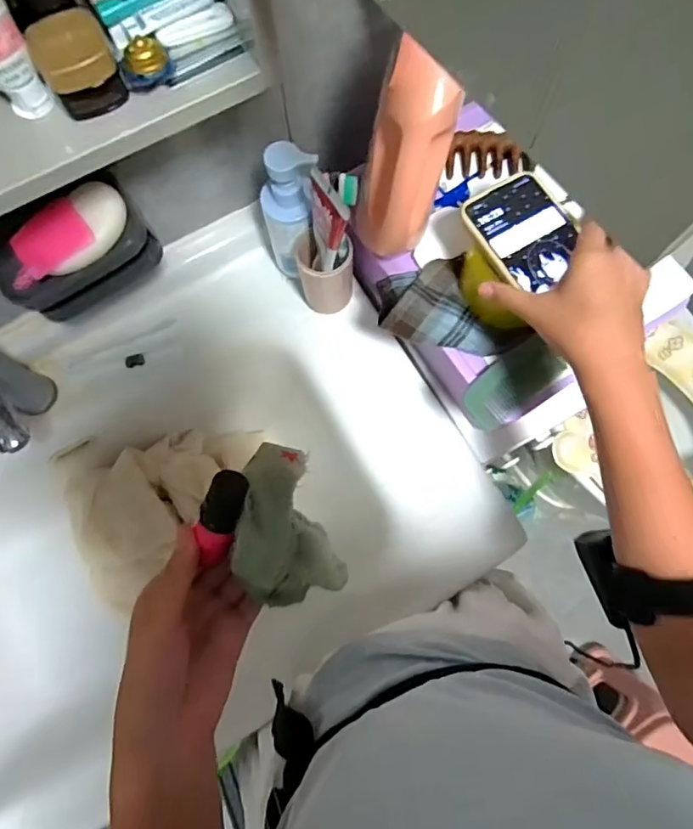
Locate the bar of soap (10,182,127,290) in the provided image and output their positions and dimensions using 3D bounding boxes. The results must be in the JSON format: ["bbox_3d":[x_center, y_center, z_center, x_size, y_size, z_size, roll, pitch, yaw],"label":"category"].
[{"bbox_3d":[-0.232,-0.146,0.431,0.108,0.025,0.048,-38,79,-8],"label":"bar of soap"}]

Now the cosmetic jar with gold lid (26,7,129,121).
[{"bbox_3d":[-0.166,-0.219,0.325,0.043,0.041,0.039,-28,77,-6],"label":"cosmetic jar with gold lid"}]

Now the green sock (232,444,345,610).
[{"bbox_3d":[-0.041,0.069,0.331,0.051,0.083,0.097,-20,77,-4],"label":"green sock"}]

